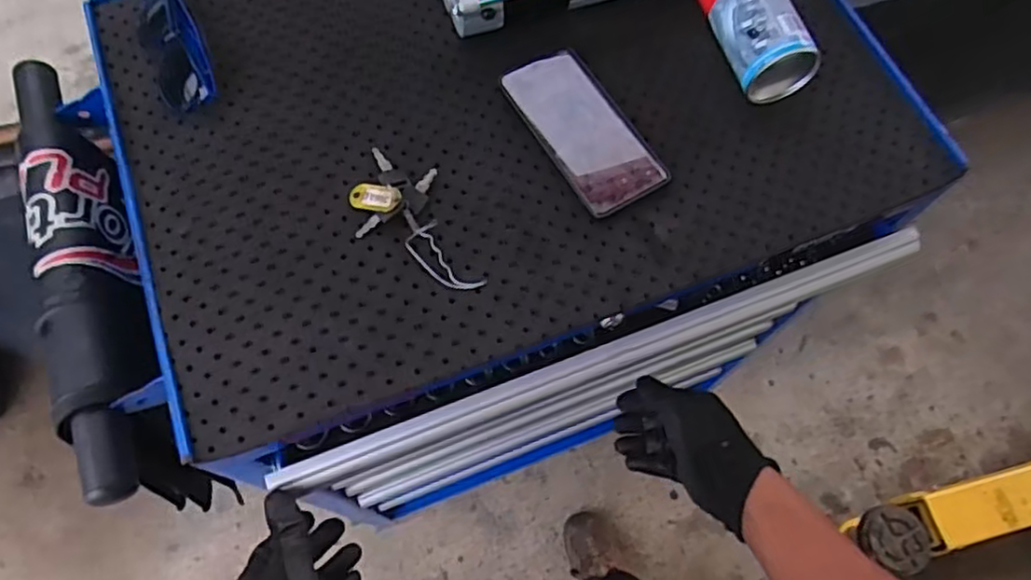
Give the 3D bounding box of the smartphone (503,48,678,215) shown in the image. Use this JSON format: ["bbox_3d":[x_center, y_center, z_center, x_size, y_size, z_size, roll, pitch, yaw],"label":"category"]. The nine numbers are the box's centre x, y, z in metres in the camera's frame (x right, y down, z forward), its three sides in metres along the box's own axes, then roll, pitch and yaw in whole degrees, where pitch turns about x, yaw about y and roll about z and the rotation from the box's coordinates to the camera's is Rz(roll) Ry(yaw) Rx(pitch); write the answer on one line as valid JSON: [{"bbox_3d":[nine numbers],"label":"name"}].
[{"bbox_3d":[0.060,-0.142,0.597,0.081,0.011,0.159,-27,73,-16],"label":"smartphone"}]

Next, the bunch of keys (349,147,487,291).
[{"bbox_3d":[-0.090,-0.060,0.561,0.077,0.022,0.146,-19,69,-9],"label":"bunch of keys"}]

